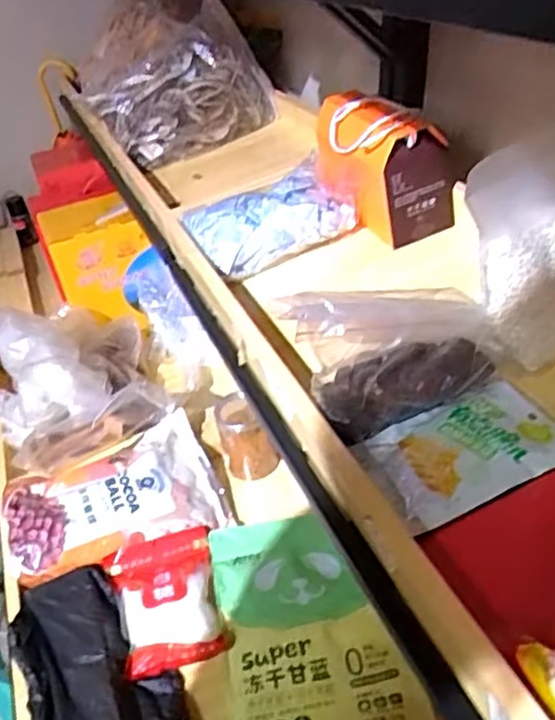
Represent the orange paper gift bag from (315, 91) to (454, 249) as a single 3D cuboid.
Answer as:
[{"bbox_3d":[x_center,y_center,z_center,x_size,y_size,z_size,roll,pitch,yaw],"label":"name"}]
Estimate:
[{"bbox_3d":[0.127,-0.239,0.859,0.095,0.139,0.168,-16,36,-22],"label":"orange paper gift bag"}]

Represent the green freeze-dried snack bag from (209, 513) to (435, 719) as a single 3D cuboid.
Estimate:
[{"bbox_3d":[0.033,0.329,0.877,0.208,0.047,0.326,-6,33,-9],"label":"green freeze-dried snack bag"}]

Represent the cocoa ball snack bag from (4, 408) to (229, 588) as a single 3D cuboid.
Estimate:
[{"bbox_3d":[-0.238,0.197,1.016,0.297,0.056,0.174,-16,36,-22],"label":"cocoa ball snack bag"}]

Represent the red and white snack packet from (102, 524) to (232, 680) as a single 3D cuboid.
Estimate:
[{"bbox_3d":[-0.142,0.311,0.909,0.135,0.026,0.192,-10,34,-15],"label":"red and white snack packet"}]

